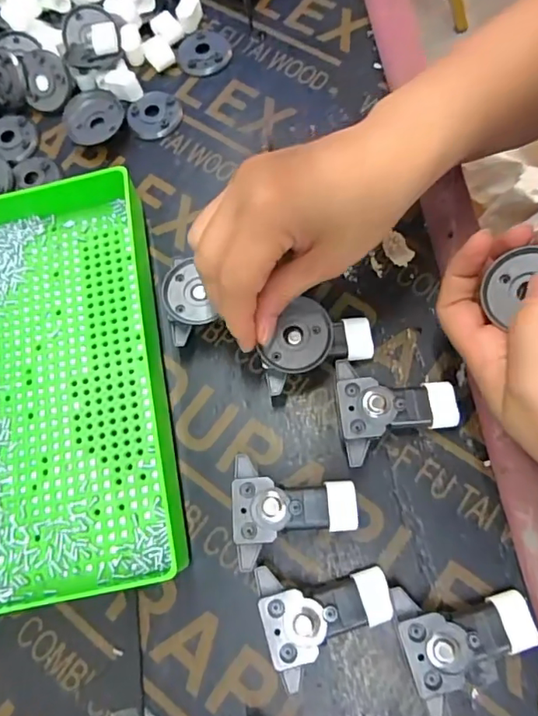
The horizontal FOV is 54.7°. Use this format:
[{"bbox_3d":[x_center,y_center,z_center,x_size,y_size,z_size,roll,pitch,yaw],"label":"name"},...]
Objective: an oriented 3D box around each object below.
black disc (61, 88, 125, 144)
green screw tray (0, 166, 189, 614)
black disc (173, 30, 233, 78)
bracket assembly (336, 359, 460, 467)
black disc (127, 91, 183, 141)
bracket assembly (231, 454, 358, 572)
[{"bbox_3d":[-0.127,-0.176,0.374,0.043,0.008,0.050,-19,72,-4],"label":"black disc"},{"bbox_3d":[-0.146,0.015,0.306,0.159,0.032,0.241,-12,72,-2],"label":"green screw tray"},{"bbox_3d":[-0.049,-0.231,0.391,0.042,0.004,0.043,-1,72,2],"label":"black disc"},{"bbox_3d":[0.071,0.029,0.290,0.065,0.025,0.056,-3,72,1],"label":"bracket assembly"},{"bbox_3d":[-0.084,-0.178,0.377,0.039,0.005,0.039,-1,72,2],"label":"black disc"},{"bbox_3d":[0.014,0.080,0.279,0.064,0.027,0.053,-6,72,1],"label":"bracket assembly"}]

